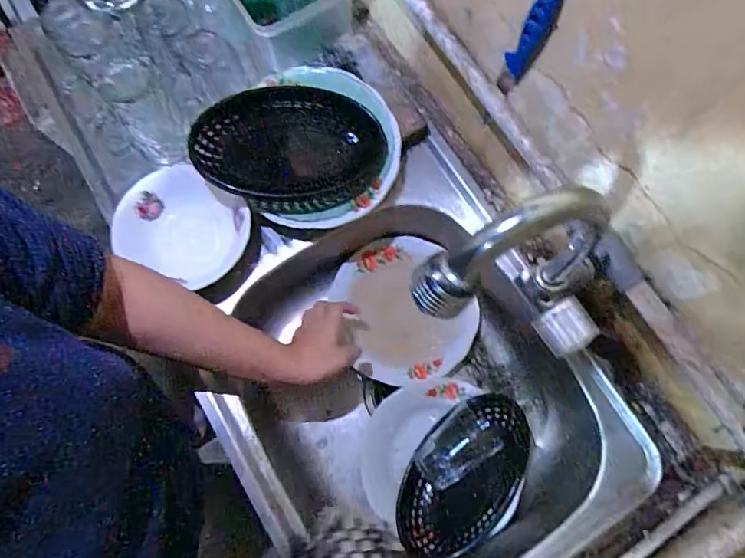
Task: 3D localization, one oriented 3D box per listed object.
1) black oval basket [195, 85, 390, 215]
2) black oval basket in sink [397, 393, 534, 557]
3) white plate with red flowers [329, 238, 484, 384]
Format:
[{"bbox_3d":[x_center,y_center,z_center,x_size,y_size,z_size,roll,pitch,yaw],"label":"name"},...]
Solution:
[{"bbox_3d":[-0.094,-0.151,0.565,0.215,0.060,0.148,-15,103,-7],"label":"black oval basket"},{"bbox_3d":[0.118,0.253,0.609,0.109,0.050,0.219,42,80,9],"label":"black oval basket in sink"},{"bbox_3d":[0.048,0.046,0.697,0.176,0.053,0.200,-20,77,-5],"label":"white plate with red flowers"}]

